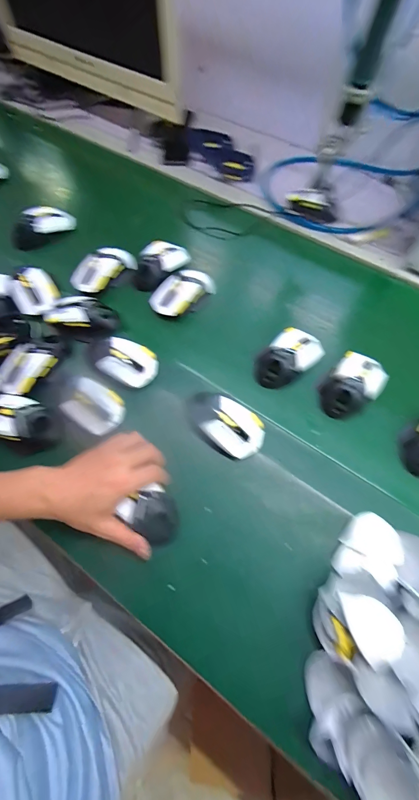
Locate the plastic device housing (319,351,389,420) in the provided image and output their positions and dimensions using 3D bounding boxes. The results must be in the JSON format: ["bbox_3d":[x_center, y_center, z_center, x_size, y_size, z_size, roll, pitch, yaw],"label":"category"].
[{"bbox_3d":[0.219,-0.024,0.469,0.072,0.034,0.119,36,70,16],"label":"plastic device housing"}]

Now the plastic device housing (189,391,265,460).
[{"bbox_3d":[0.017,0.030,0.437,0.122,0.042,0.075,31,69,15],"label":"plastic device housing"}]

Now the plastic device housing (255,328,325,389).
[{"bbox_3d":[0.125,-0.067,0.493,0.113,0.040,0.074,-42,71,-17],"label":"plastic device housing"}]

